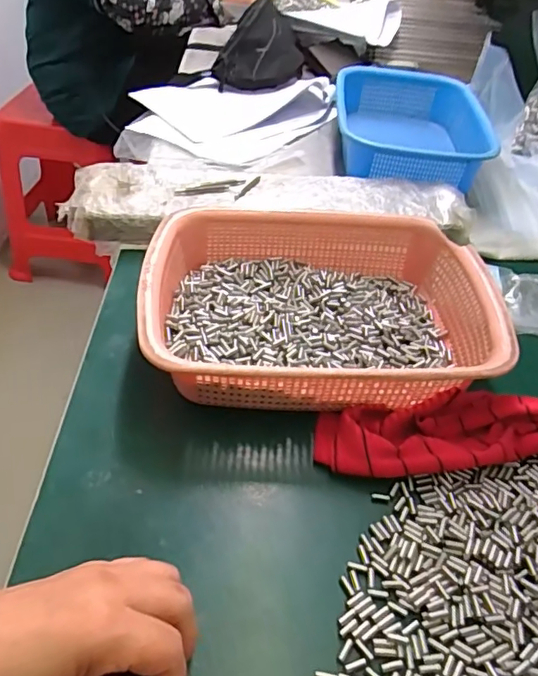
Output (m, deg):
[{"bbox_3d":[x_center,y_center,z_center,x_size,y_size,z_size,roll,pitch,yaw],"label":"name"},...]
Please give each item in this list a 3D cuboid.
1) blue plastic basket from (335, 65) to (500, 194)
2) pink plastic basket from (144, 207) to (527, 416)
[{"bbox_3d":[0.211,-0.301,0.803,0.214,0.087,0.296,5,45,0],"label":"blue plastic basket"},{"bbox_3d":[0.044,-0.027,0.480,0.287,0.072,0.210,1,45,-2],"label":"pink plastic basket"}]

